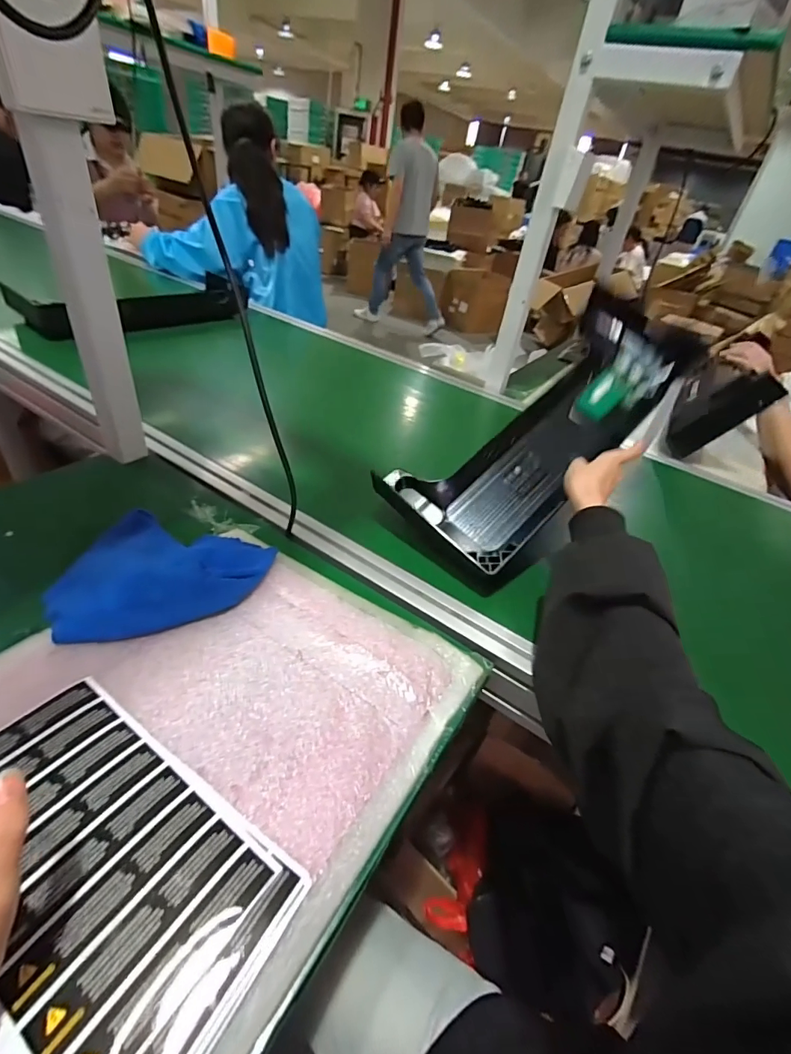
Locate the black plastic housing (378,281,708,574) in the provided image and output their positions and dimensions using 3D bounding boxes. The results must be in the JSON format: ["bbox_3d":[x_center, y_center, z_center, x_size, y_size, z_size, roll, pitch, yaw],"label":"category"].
[{"bbox_3d":[0.229,-0.150,0.650,0.520,0.096,0.191,-41,58,-15],"label":"black plastic housing"}]

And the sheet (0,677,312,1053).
[{"bbox_3d":[-0.188,0.204,0.283,0.242,0.008,0.125,28,39,21],"label":"sheet"}]

